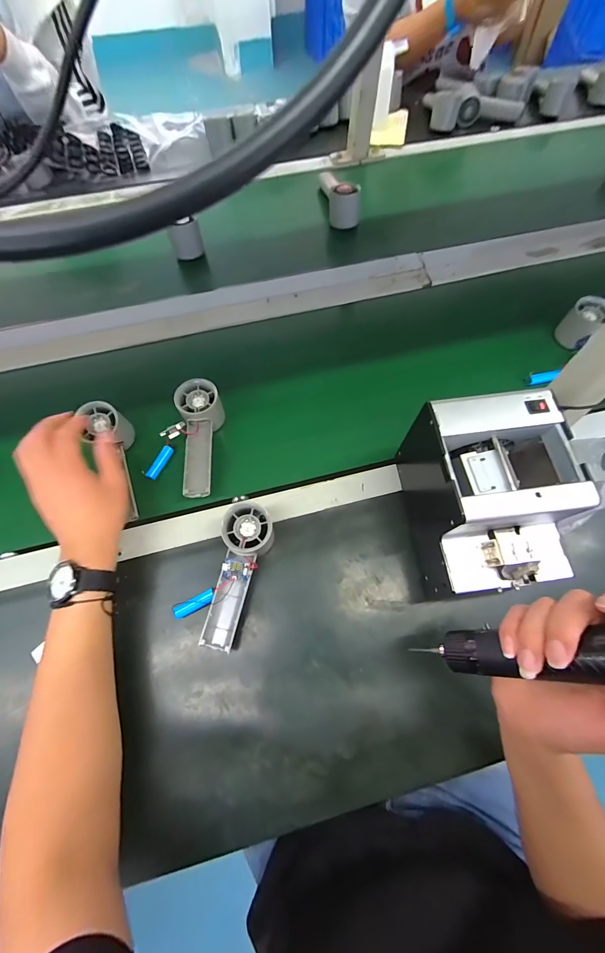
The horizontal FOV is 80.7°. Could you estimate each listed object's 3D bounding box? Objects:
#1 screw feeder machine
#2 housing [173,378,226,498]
[{"bbox_3d":[0.196,0.024,0.391,0.133,0.147,0.172,-2,69,-1],"label":"screw feeder machine"},{"bbox_3d":[-0.133,-0.047,0.480,0.056,0.063,0.152,-10,69,-3],"label":"housing"}]

